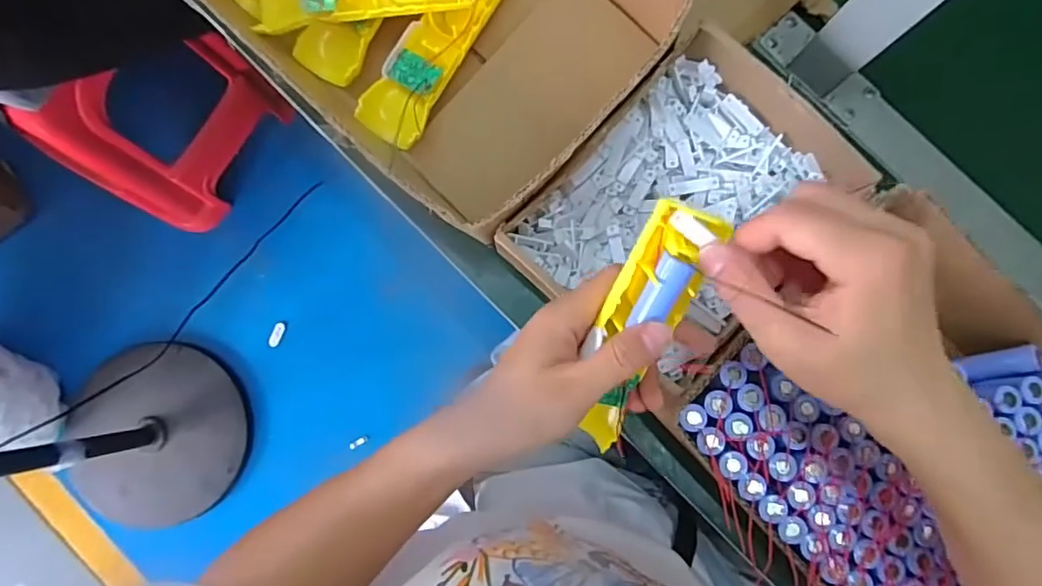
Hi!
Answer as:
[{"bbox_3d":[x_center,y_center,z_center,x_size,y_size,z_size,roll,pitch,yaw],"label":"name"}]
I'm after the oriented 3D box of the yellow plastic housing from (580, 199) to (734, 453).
[{"bbox_3d":[0.063,0.026,0.313,0.046,0.020,0.153,18,117,2],"label":"yellow plastic housing"}]

